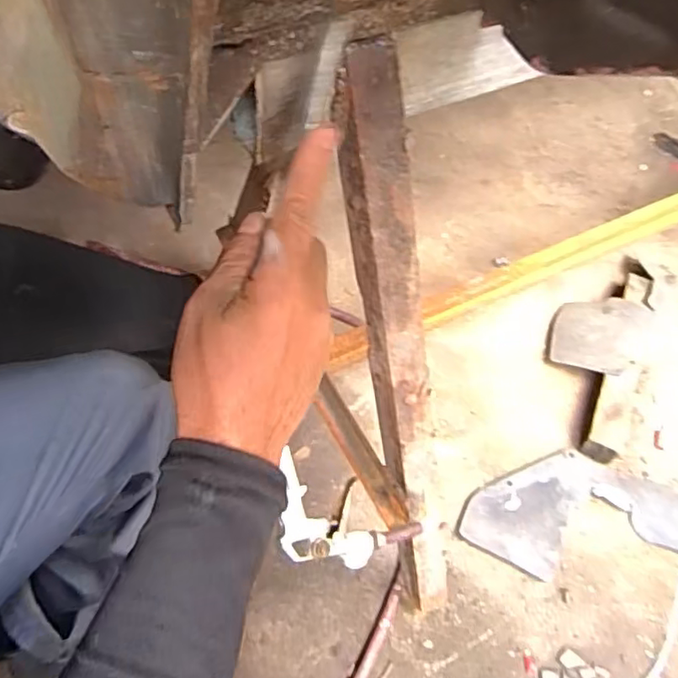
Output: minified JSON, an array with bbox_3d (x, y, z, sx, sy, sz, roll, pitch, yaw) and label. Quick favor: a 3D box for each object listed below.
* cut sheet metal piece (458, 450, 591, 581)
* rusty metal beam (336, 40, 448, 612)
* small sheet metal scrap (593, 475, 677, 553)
[{"bbox_3d":[0.259,0.220,0.842,0.126,0.006,0.185,30,60,16],"label":"cut sheet metal piece"},{"bbox_3d":[0.059,0.059,0.568,0.044,0.615,0.032,-21,34,-16],"label":"rusty metal beam"},{"bbox_3d":[0.434,0.238,0.840,0.168,0.010,0.085,25,60,13],"label":"small sheet metal scrap"}]

